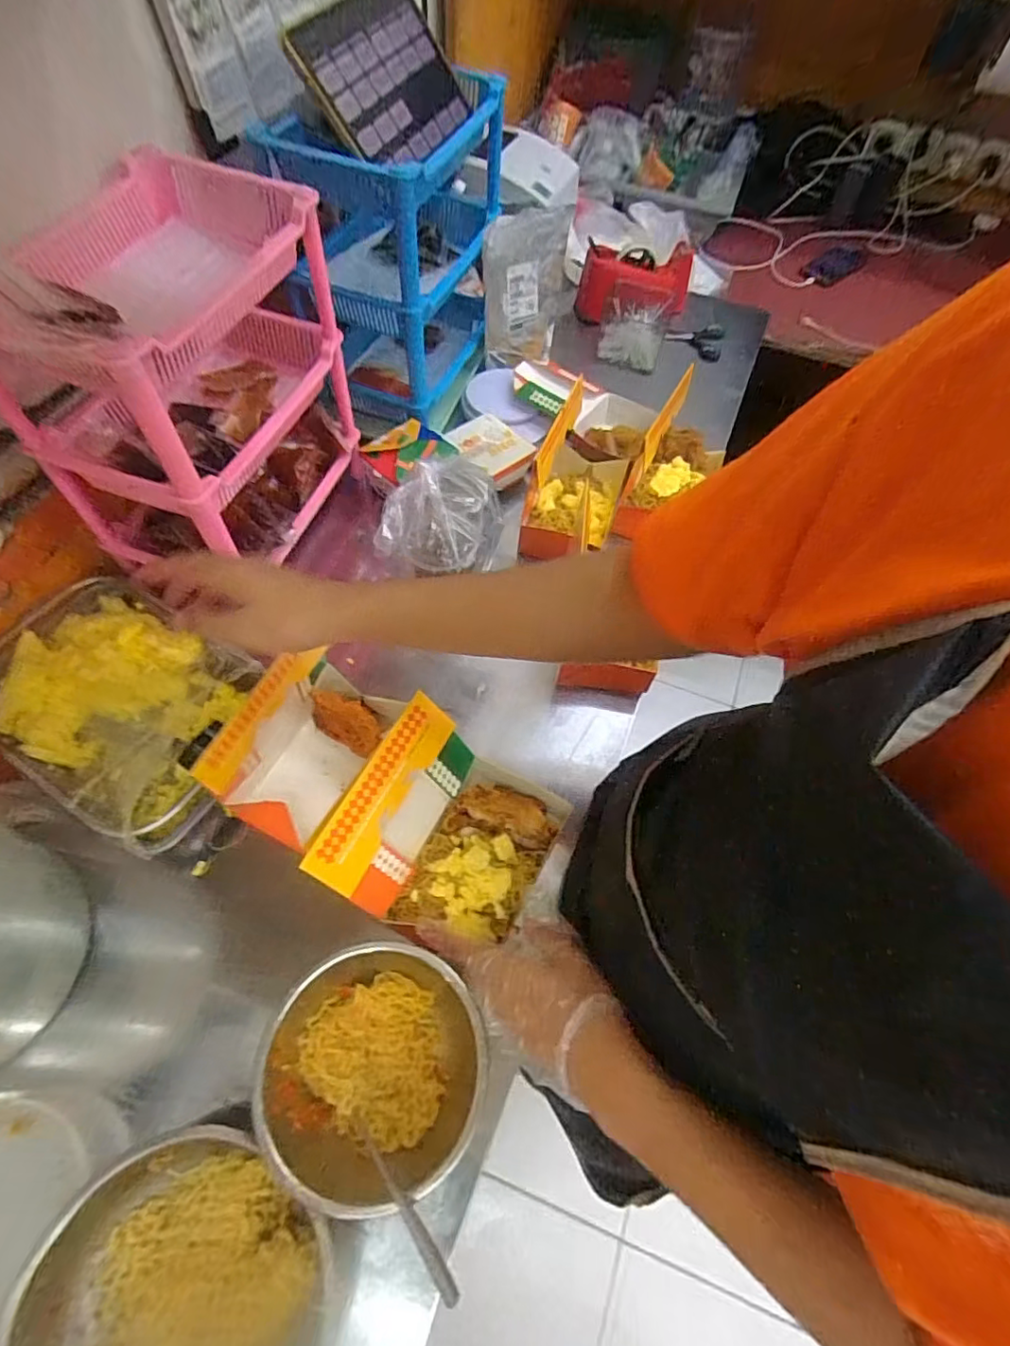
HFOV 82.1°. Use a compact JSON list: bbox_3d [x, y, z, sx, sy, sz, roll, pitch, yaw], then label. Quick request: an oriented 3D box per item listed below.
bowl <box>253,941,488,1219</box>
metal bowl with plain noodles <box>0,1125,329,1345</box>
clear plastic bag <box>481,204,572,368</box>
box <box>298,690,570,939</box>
[{"bbox_3d":[-0.104,0.319,0.476,0.175,0.086,0.173,-2,61,-5],"label":"bowl"},{"bbox_3d":[-0.230,0.441,0.403,0.196,0.063,0.195,2,60,-3],"label":"metal bowl with plain noodles"},{"bbox_3d":[0.025,-0.601,0.915,0.166,0.224,0.031,-22,68,-24],"label":"clear plastic bag"},{"bbox_3d":[-0.048,0.144,0.527,0.166,0.125,0.179,25,62,10],"label":"box"}]

